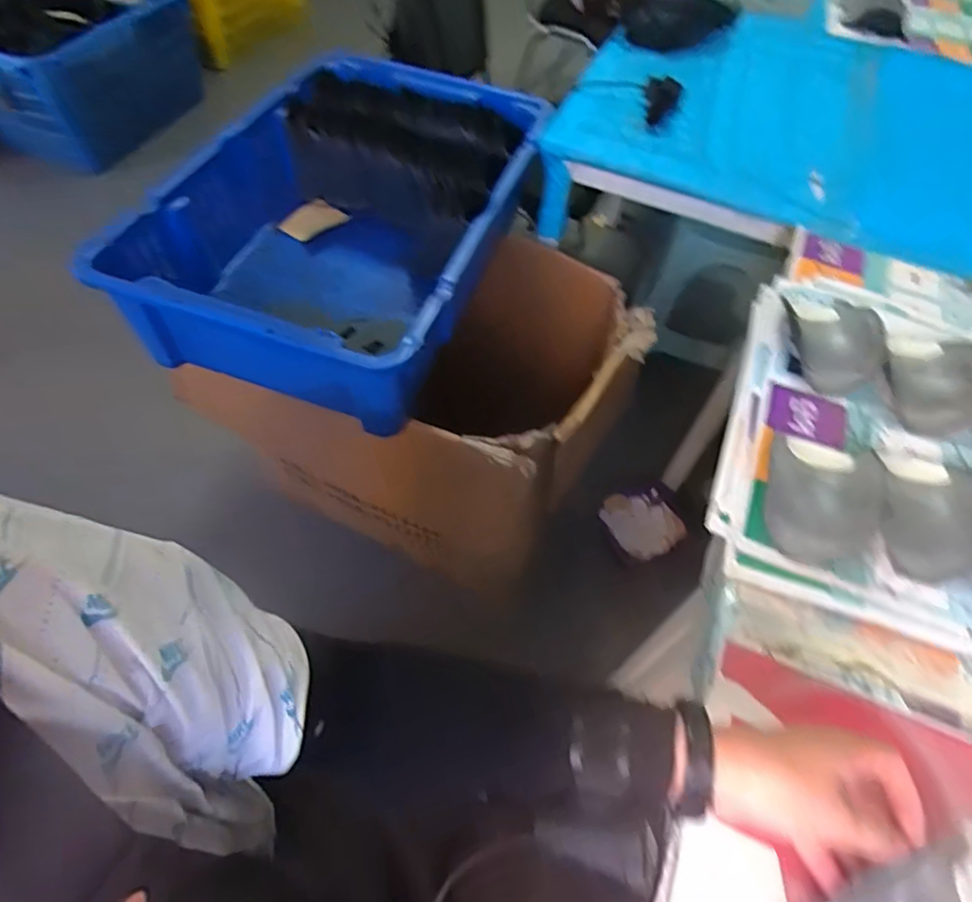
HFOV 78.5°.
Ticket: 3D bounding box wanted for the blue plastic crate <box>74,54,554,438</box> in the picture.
[{"bbox_3d":[-0.199,-0.343,0.920,0.442,0.196,0.655,17,56,7],"label":"blue plastic crate"}]

